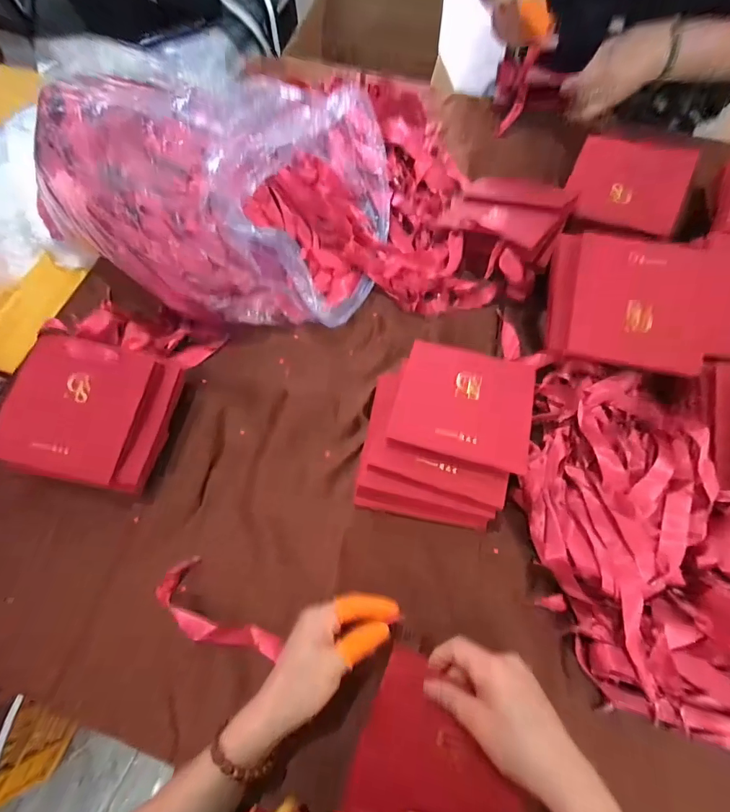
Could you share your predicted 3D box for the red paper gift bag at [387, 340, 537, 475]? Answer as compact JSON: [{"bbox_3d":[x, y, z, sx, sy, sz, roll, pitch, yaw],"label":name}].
[{"bbox_3d":[0.106,-0.008,0.441,0.137,0.008,0.139,13,57,12],"label":"red paper gift bag"}]

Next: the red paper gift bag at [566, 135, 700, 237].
[{"bbox_3d":[0.346,-0.294,0.546,0.137,0.011,0.135,20,82,18],"label":"red paper gift bag"}]

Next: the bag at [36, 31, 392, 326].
[{"bbox_3d":[-0.164,-0.241,0.495,0.379,0.161,0.252,1,69,2],"label":"bag"}]

